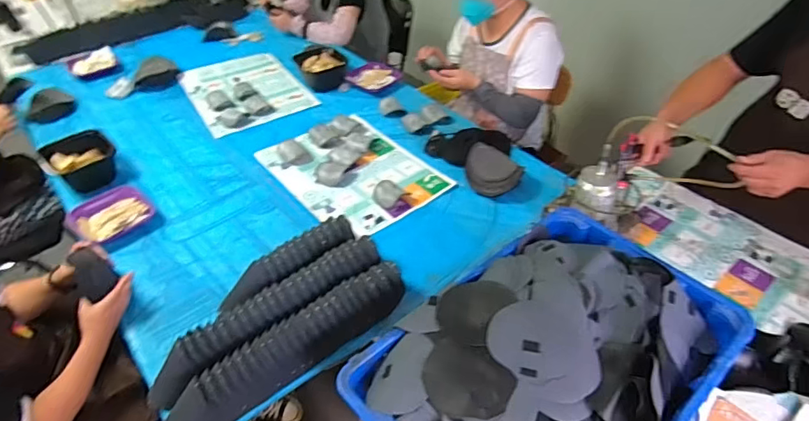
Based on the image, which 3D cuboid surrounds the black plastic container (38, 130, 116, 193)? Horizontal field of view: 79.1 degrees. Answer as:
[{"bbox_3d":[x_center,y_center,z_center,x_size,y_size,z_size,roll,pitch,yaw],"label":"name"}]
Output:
[{"bbox_3d":[-0.946,-0.147,1.439,0.179,0.095,0.168,33,52,31],"label":"black plastic container"}]

